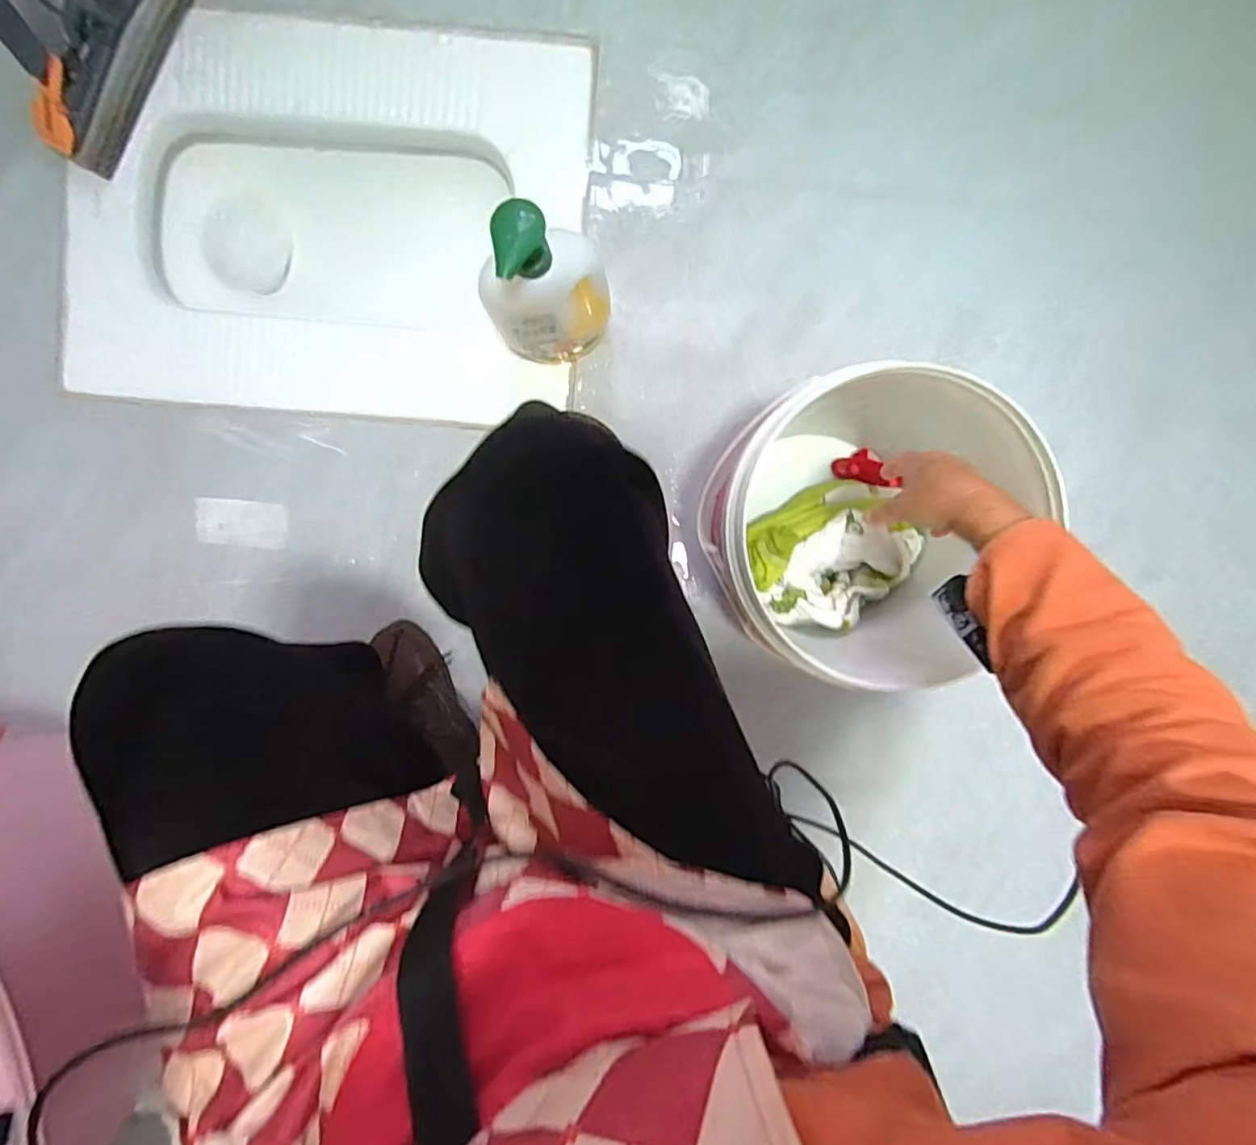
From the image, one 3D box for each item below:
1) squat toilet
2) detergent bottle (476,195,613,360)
[{"bbox_3d":[-0.366,-0.430,0.823,0.619,0.200,0.439,0,95,-5],"label":"squat toilet"},{"bbox_3d":[-0.079,-0.268,0.624,0.124,0.269,0.067,-20,97,-3],"label":"detergent bottle"}]

